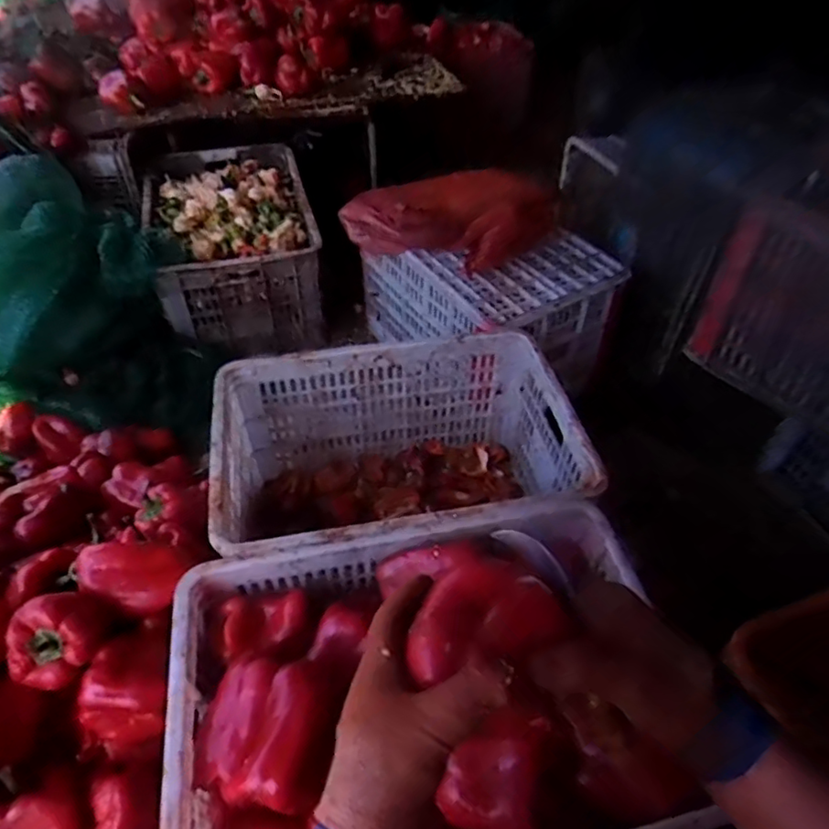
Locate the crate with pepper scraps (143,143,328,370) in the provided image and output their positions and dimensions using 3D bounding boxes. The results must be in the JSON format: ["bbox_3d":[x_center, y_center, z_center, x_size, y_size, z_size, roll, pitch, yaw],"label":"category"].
[{"bbox_3d":[-0.402,-0.387,1.358,0.319,0.252,0.476,-12,48,-12],"label":"crate with pepper scraps"}]

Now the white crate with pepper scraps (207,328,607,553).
[{"bbox_3d":[-0.027,0.109,0.960,0.508,0.301,0.355,-9,47,-9],"label":"white crate with pepper scraps"}]

